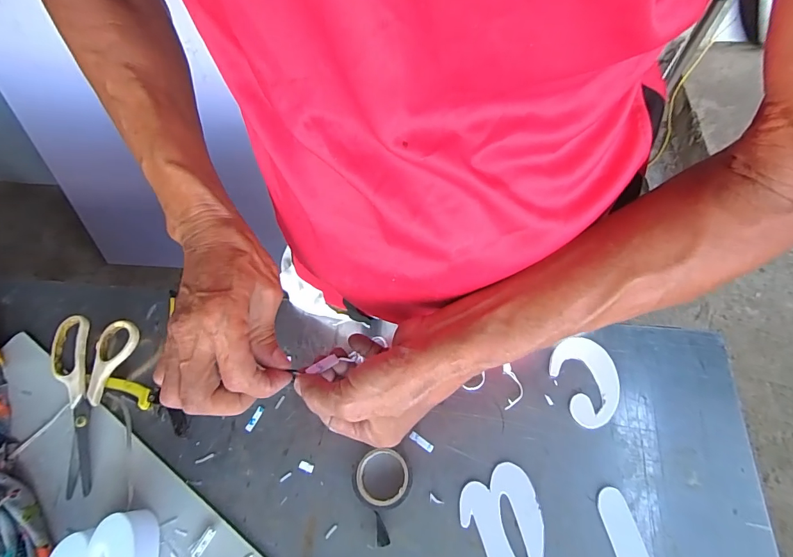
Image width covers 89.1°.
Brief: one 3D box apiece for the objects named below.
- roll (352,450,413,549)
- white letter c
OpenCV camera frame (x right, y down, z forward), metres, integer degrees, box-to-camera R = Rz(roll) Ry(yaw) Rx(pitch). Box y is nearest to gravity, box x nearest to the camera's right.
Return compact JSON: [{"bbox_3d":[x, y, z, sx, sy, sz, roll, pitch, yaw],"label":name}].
[{"bbox_3d":[-0.018,0.198,0.377,0.056,0.019,0.074,22,67,14],"label":"roll"},{"bbox_3d":[0.198,0.103,0.416,0.064,0.005,0.087,-19,64,-8],"label":"white letter c"}]

